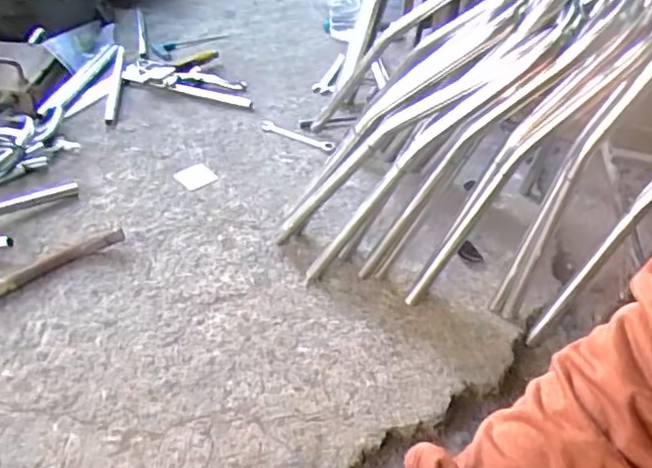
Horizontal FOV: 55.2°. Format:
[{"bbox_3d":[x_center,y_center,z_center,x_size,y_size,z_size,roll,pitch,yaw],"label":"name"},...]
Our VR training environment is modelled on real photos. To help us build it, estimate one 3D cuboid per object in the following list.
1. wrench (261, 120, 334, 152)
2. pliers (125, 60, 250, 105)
[{"bbox_3d":[-0.058,-0.195,1.241,0.166,0.007,0.037,22,43,22],"label":"wrench"},{"bbox_3d":[-0.298,-0.334,1.356,0.291,0.023,0.100,12,40,11],"label":"pliers"}]

